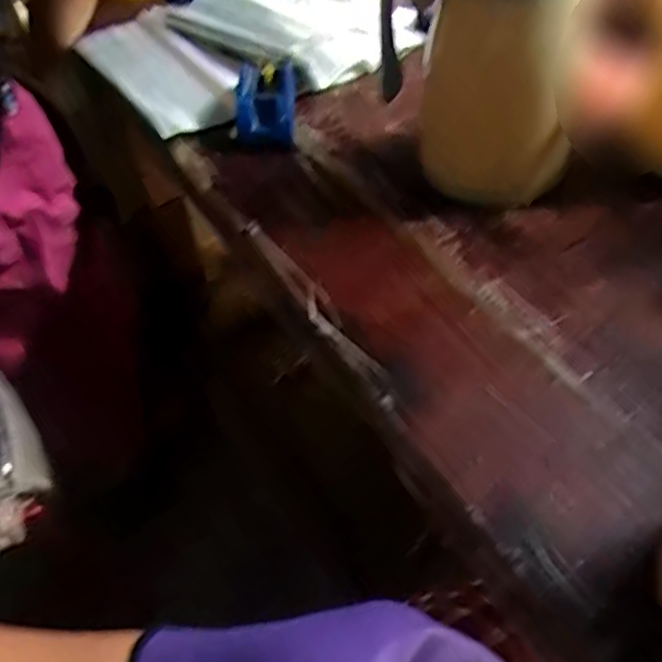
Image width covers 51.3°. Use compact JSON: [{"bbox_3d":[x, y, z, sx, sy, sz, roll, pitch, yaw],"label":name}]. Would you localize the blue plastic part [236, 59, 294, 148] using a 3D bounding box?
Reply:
[{"bbox_3d":[-0.066,-0.239,0.714,0.057,0.048,0.105,-3,49,3],"label":"blue plastic part"}]

